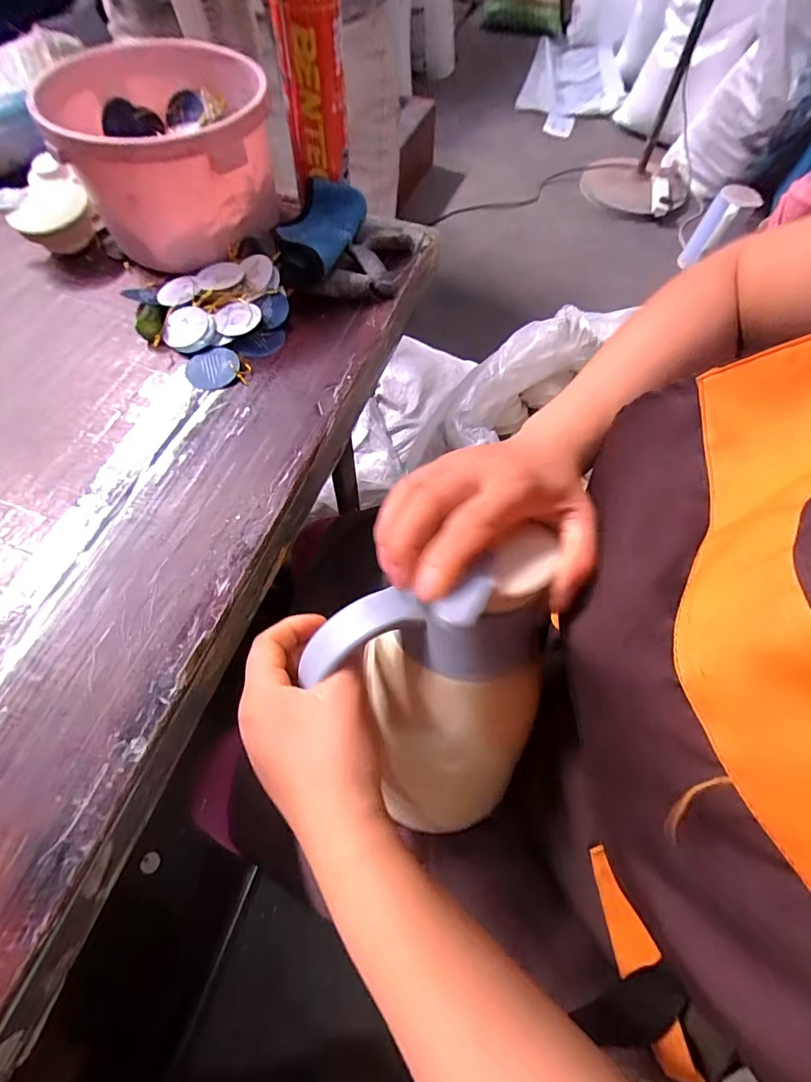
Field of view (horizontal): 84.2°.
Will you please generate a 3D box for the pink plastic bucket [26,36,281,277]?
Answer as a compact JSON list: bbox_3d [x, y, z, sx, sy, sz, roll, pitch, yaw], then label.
[{"bbox_3d":[-0.249,-0.402,0.487,0.201,0.135,0.201,1,67,-1],"label":"pink plastic bucket"}]

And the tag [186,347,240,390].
[{"bbox_3d":[-0.193,-0.174,0.448,0.051,0.008,0.043,-21,67,-12],"label":"tag"}]

